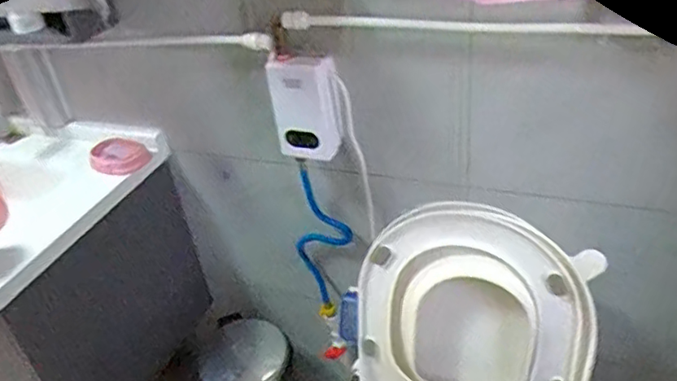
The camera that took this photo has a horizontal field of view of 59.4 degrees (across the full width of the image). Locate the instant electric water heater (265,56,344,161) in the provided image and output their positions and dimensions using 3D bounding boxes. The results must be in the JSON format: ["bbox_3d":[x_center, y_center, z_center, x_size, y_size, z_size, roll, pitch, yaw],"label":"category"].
[{"bbox_3d":[-0.056,-0.145,1.067,0.127,0.206,0.035,-4,35,4],"label":"instant electric water heater"}]

